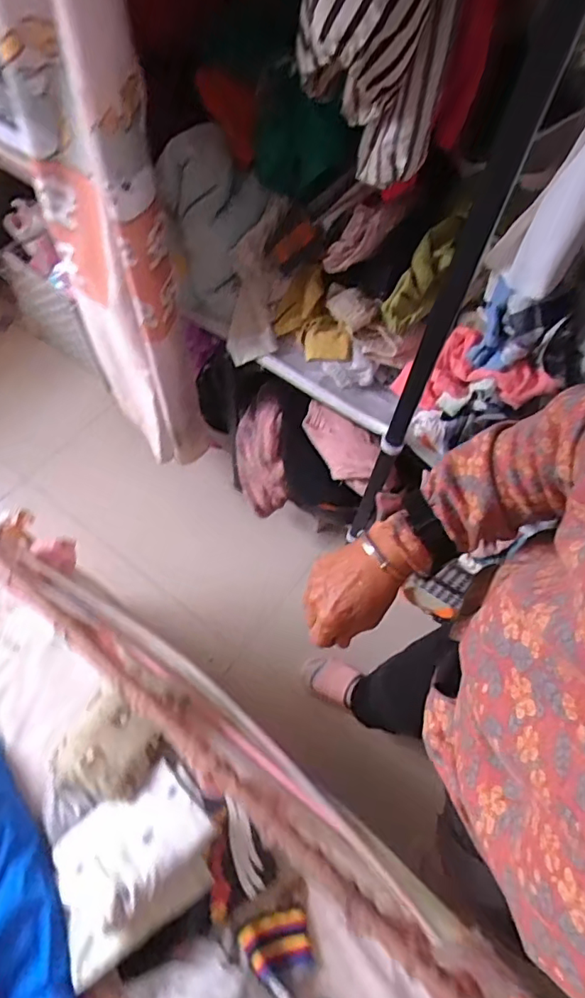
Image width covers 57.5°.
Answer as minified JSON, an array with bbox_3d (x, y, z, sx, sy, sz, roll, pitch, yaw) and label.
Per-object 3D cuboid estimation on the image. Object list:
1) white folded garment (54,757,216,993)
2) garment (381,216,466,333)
[{"bbox_3d":[-0.197,0.443,0.644,0.206,0.055,0.156,-34,69,-18],"label":"white folded garment"},{"bbox_3d":[0.223,-0.366,0.890,0.076,0.082,0.191,34,109,13],"label":"garment"}]

